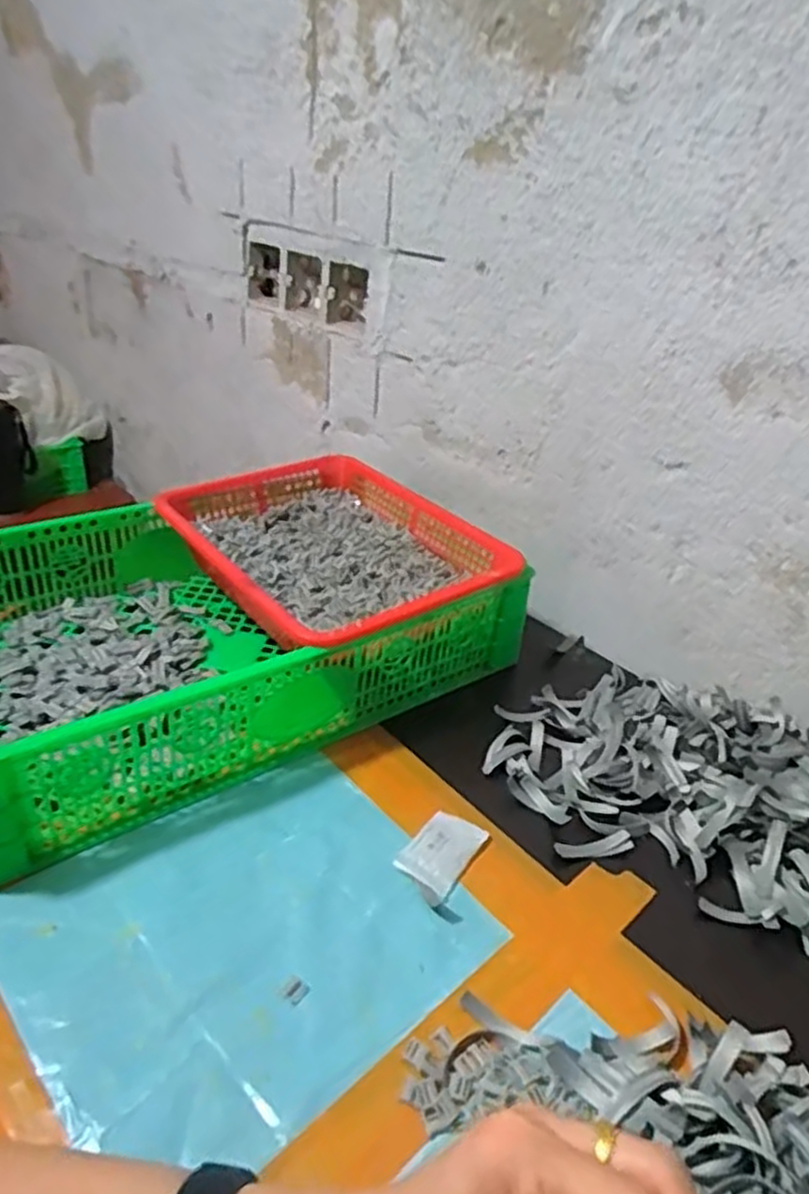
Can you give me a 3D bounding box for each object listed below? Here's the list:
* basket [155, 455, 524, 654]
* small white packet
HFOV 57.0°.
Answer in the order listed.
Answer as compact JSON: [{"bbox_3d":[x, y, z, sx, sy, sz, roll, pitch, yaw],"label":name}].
[{"bbox_3d":[-0.066,-0.039,0.697,0.249,0.078,0.304,-17,37,-34],"label":"basket"},{"bbox_3d":[0.024,0.171,0.498,0.039,0.009,0.072,21,33,24],"label":"small white packet"}]

